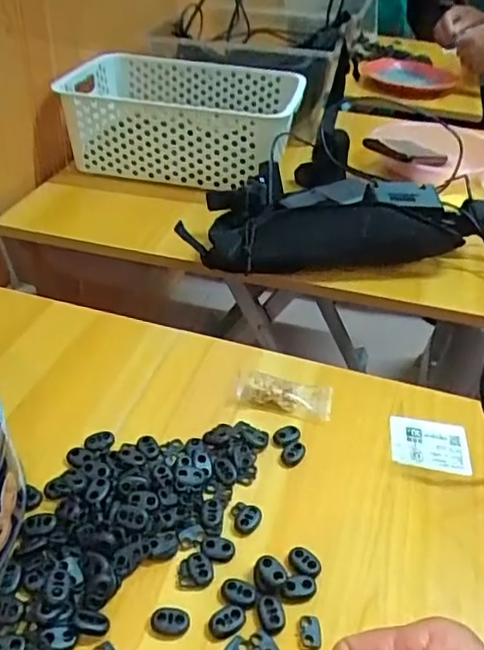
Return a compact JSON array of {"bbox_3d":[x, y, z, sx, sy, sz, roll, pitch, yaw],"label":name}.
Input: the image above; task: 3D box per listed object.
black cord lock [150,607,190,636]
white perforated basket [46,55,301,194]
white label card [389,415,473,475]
[{"bbox_3d":[-0.041,0.170,0.344,0.022,0.006,0.014,5,38,-1],"label":"black cord lock"},{"bbox_3d":[-0.074,-0.317,0.899,0.305,0.110,0.268,11,38,5],"label":"white perforated basket"},{"bbox_3d":[0.148,0.094,0.472,0.060,0.004,0.047,8,43,3],"label":"white label card"}]

